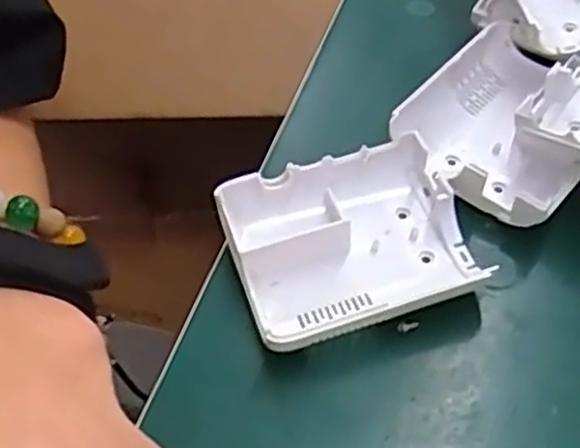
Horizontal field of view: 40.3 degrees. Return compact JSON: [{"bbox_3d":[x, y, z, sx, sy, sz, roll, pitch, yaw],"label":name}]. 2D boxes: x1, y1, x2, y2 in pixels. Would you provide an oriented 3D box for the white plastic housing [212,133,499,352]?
[{"bbox_3d":[0.021,0.008,0.276,0.079,0.022,0.066,-17,53,-12],"label":"white plastic housing"}]

